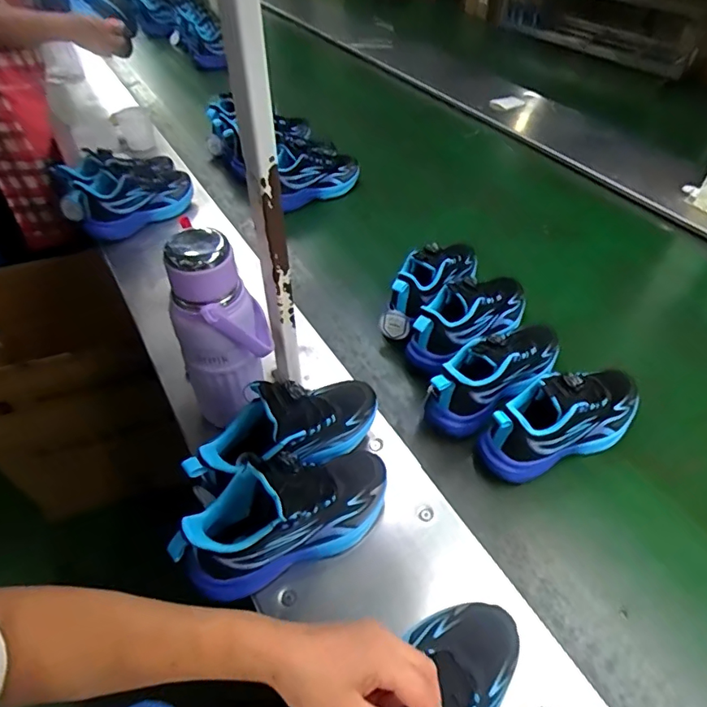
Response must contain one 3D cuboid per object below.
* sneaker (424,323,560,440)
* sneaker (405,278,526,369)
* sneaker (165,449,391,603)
[{"bbox_3d":[0.196,0.023,0.687,0.229,0.117,0.076,-28,54,-26],"label":"sneaker"},{"bbox_3d":[0.178,-0.062,0.740,0.090,0.090,0.217,35,54,26],"label":"sneaker"},{"bbox_3d":[-0.063,0.153,0.510,0.225,0.128,0.081,-18,50,-18],"label":"sneaker"}]

